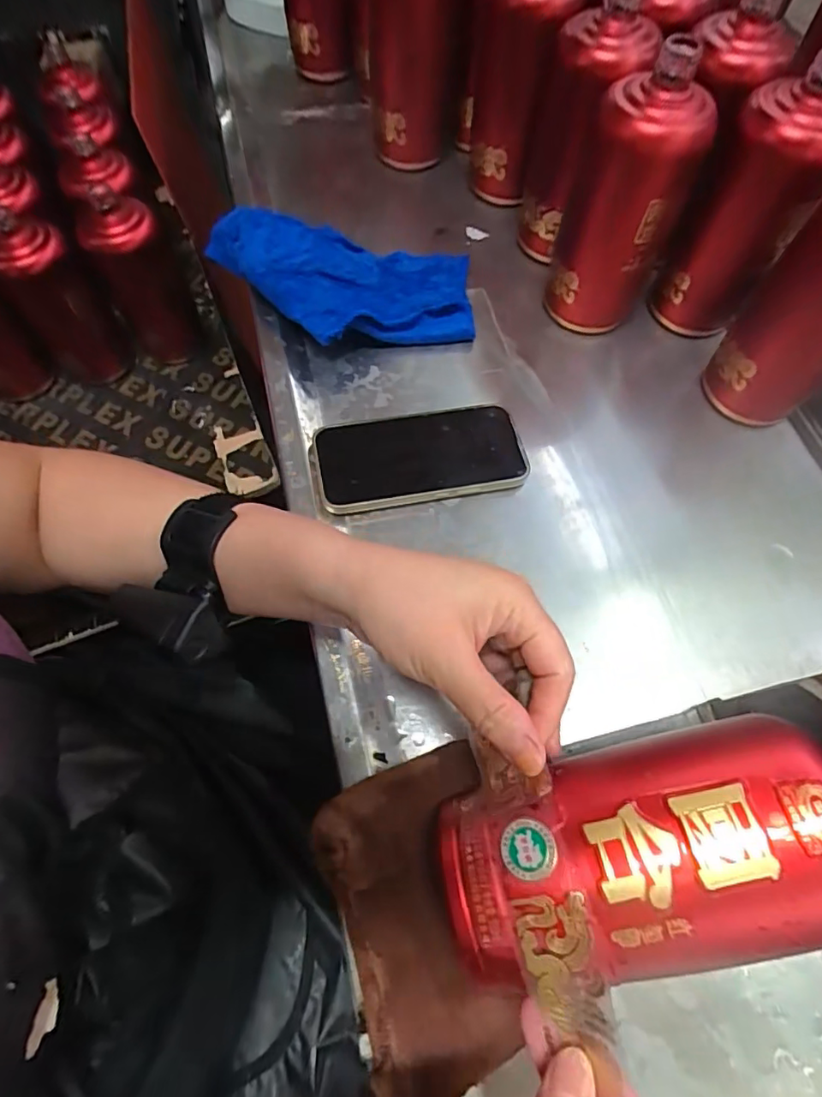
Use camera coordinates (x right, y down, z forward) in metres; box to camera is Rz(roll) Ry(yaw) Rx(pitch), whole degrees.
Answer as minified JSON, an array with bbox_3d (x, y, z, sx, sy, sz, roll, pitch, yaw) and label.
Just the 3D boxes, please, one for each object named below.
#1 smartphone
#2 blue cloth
[{"bbox_3d":[0.008,-0.071,0.396,0.155,0.013,0.077,-10,67,-3],"label":"smartphone"},{"bbox_3d":[-0.062,-0.228,0.452,0.230,0.048,0.135,0,67,2],"label":"blue cloth"}]

